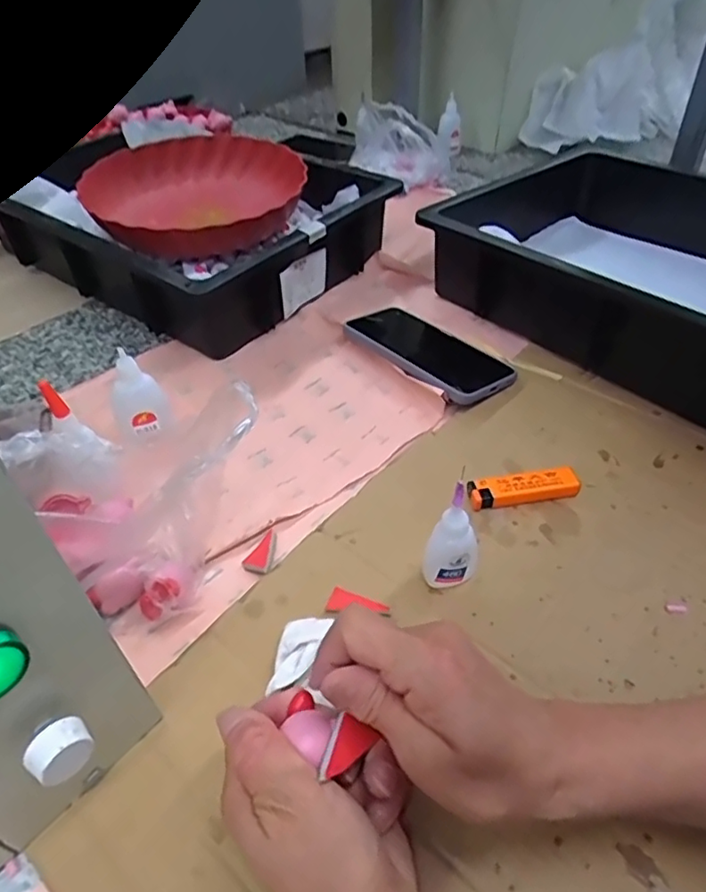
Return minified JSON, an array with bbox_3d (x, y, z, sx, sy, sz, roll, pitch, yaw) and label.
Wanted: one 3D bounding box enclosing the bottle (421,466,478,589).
[{"bbox_3d":[0.063,0.055,0.371,0.033,0.084,0.028,9,45,12],"label":"bottle"}]

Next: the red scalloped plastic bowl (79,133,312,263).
[{"bbox_3d":[-0.177,-0.287,0.678,0.226,0.055,0.263,-2,44,1],"label":"red scalloped plastic bowl"}]

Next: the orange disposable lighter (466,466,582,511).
[{"bbox_3d":[0.125,0.031,0.437,0.080,0.015,0.022,-8,44,-5],"label":"orange disposable lighter"}]

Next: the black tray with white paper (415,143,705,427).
[{"bbox_3d":[0.309,-0.166,0.574,0.323,0.099,0.442,-31,51,-26],"label":"black tray with white paper"}]

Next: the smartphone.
[{"bbox_3d":[0.069,-0.089,0.564,0.082,0.018,0.168,-21,44,-34],"label":"smartphone"}]

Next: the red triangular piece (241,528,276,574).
[{"bbox_3d":[-0.065,0.072,0.410,0.019,0.004,0.036,2,44,4],"label":"red triangular piece"}]

